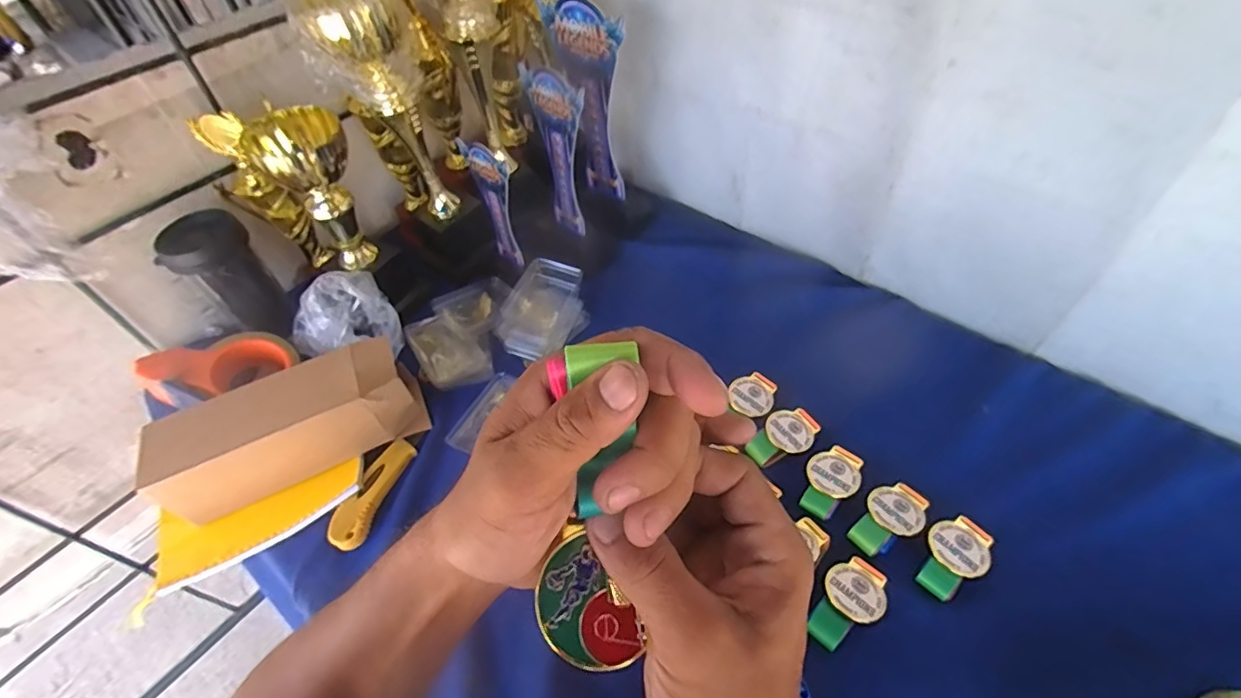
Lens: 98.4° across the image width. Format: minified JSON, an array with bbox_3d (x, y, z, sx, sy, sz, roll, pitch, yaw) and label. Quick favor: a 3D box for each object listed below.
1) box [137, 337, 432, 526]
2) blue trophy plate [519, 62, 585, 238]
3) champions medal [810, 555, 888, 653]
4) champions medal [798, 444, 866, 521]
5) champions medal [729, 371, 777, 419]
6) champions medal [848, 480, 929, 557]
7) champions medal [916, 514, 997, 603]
[{"bbox_3d":[-0.342,0.081,0.556,0.243,0.087,0.082,-24,52,-15],"label":"box"},{"bbox_3d":[-0.076,-0.241,0.681,0.029,0.211,0.099,-28,53,-18],"label":"blue trophy plate"},{"bbox_3d":[0.193,0.216,0.455,0.048,0.015,0.079,35,61,29],"label":"champions medal"},{"bbox_3d":[0.204,0.126,0.524,0.077,0.004,0.047,-39,57,-25],"label":"champions medal"},{"bbox_3d":[0.147,0.049,0.594,0.048,0.005,0.056,30,58,27],"label":"champions medal"},{"bbox_3d":[0.248,0.156,0.496,0.081,0.008,0.047,-32,54,-21],"label":"champions medal"},{"bbox_3d":[0.293,0.184,0.473,0.077,0.013,0.047,-38,57,-25],"label":"champions medal"}]

